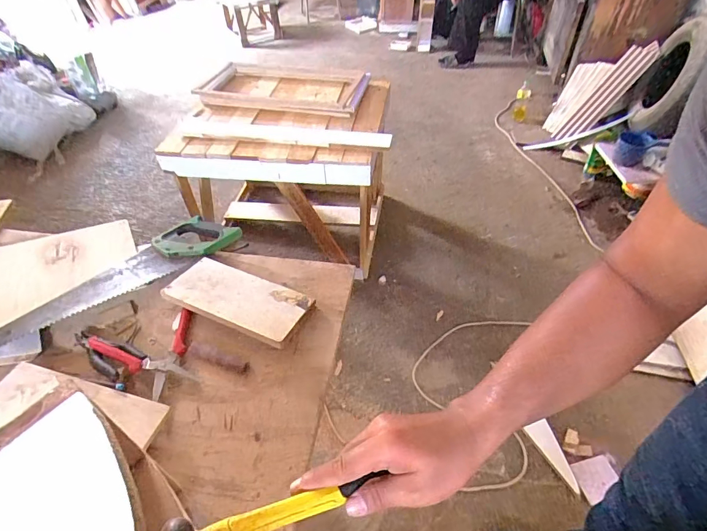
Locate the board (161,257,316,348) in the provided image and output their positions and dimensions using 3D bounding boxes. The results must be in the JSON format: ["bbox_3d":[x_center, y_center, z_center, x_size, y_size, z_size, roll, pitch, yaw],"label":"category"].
[{"bbox_3d":[-0.205,0.054,0.713,0.255,0.023,0.112,20,51,19],"label":"board"}]

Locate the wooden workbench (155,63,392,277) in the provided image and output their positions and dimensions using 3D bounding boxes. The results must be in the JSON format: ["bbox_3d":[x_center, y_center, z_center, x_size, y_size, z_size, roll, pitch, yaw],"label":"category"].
[{"bbox_3d":[-0.278,-0.409,1.737,0.820,0.613,0.633,3,46,6],"label":"wooden workbench"}]

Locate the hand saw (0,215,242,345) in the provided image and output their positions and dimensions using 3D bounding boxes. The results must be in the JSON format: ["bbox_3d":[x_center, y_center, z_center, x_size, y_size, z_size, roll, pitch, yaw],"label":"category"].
[{"bbox_3d":[-0.433,0.006,0.769,0.438,0.041,0.129,-32,54,-25],"label":"hand saw"}]

